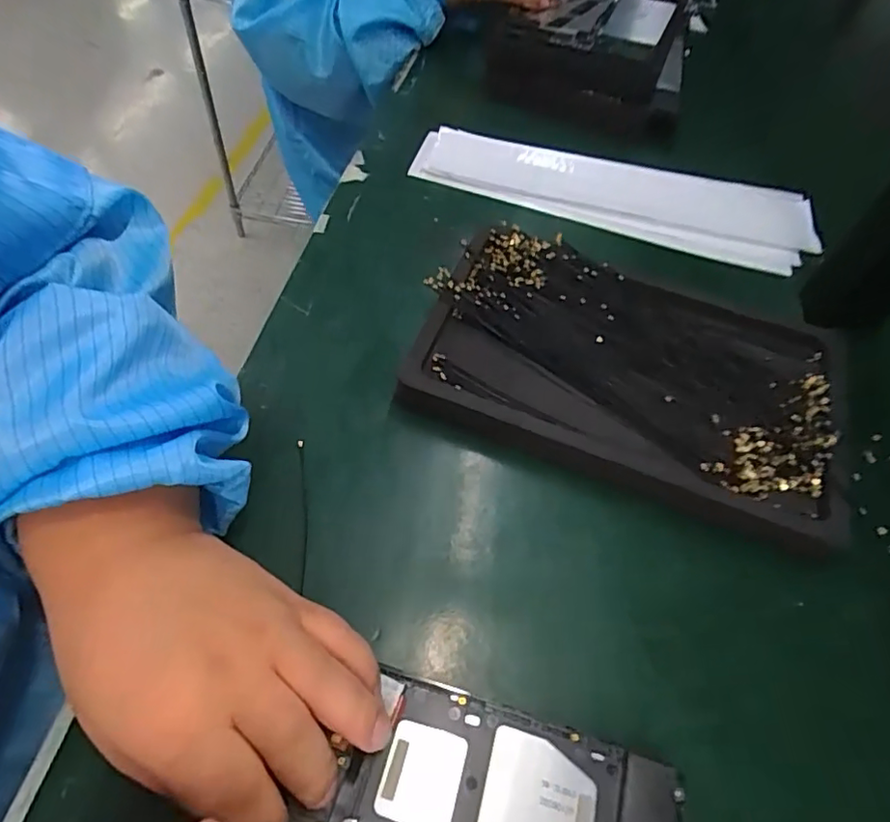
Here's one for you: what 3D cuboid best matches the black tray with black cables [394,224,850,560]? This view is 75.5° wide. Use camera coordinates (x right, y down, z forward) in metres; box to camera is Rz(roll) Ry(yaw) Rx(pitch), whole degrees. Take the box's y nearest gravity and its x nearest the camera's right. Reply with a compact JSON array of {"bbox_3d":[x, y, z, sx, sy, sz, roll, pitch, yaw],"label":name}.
[{"bbox_3d":[0.107,-0.027,0.335,0.240,0.023,0.154,17,56,7],"label":"black tray with black cables"}]

